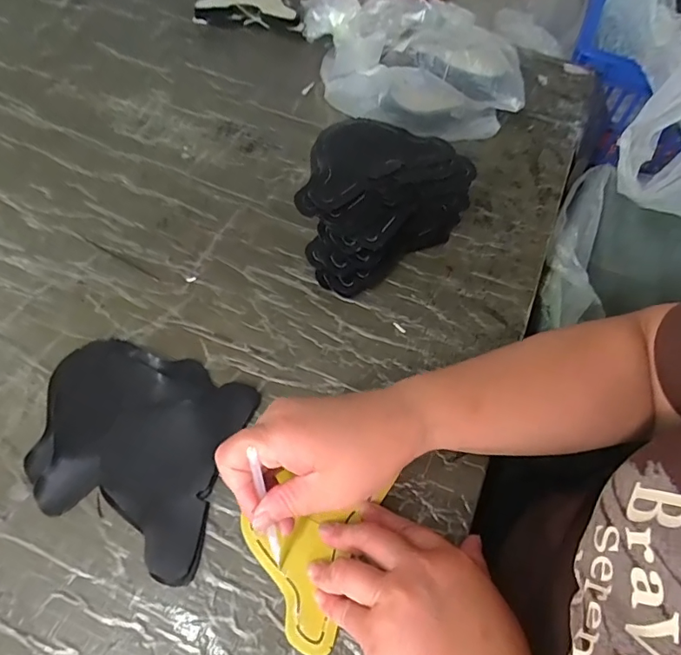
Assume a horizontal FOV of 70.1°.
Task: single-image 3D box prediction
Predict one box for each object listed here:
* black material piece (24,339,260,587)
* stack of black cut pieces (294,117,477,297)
[{"bbox_3d":[-0.160,0.087,0.370,0.158,0.011,0.150,14,59,5],"label":"black material piece"},{"bbox_3d":[0.031,-0.125,0.463,0.168,0.086,0.121,-32,66,-20],"label":"stack of black cut pieces"}]

